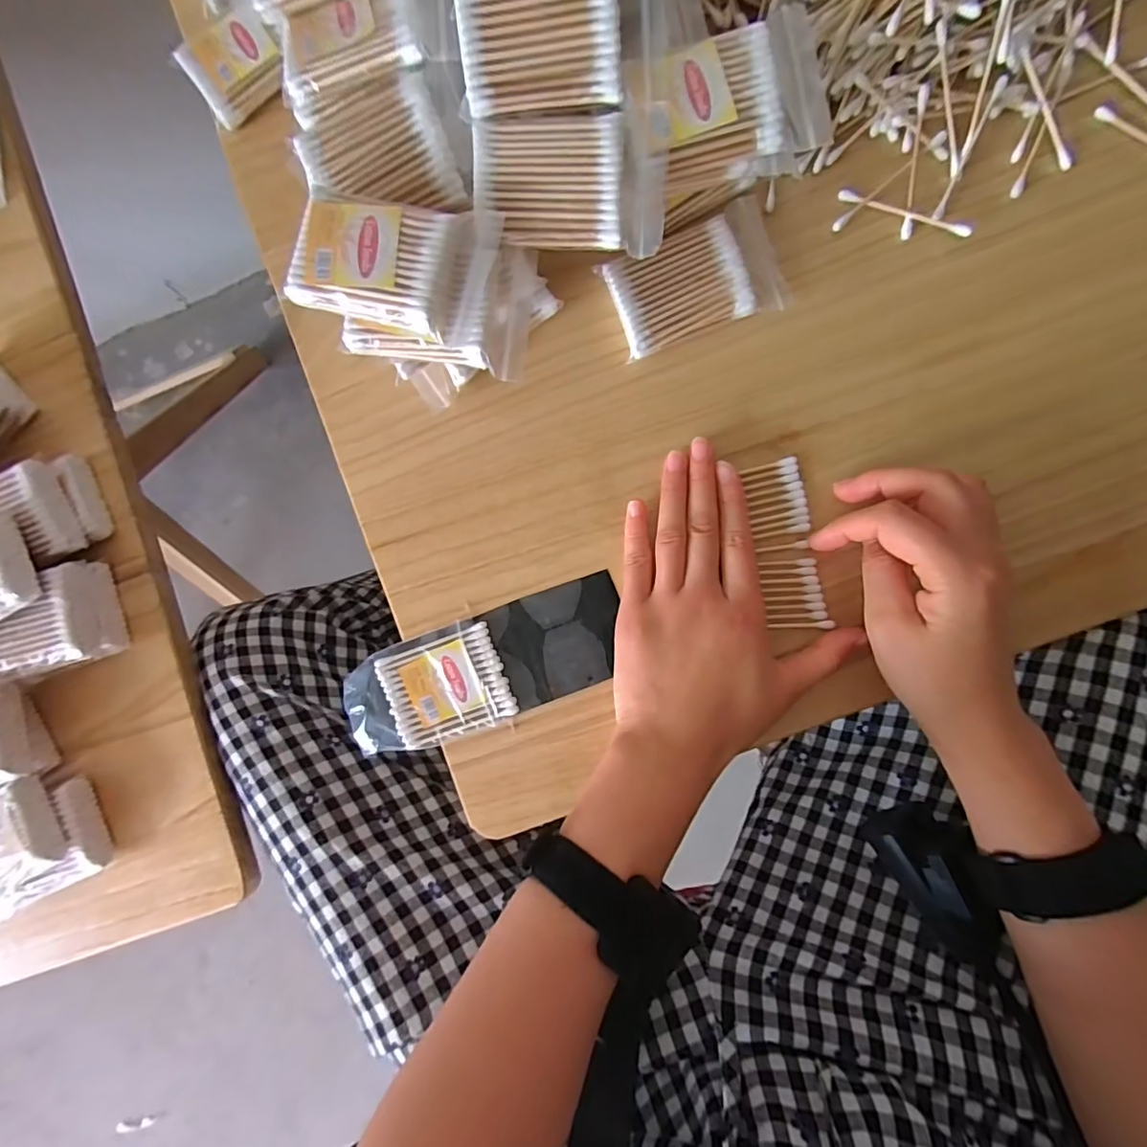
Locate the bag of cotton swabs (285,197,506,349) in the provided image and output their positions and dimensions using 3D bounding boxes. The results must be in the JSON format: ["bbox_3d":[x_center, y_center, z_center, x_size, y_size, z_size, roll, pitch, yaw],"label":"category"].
[{"bbox_3d":[-0.082,-0.148,0.252,0.087,0.020,0.062,15,89,6],"label":"bag of cotton swabs"}]

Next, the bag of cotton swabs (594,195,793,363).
[{"bbox_3d":[0.069,-0.164,0.300,0.096,0.013,0.059,-23,88,4],"label":"bag of cotton swabs"}]

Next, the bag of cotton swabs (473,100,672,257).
[{"bbox_3d":[-0.002,-0.187,0.254,0.090,0.016,0.060,3,88,6],"label":"bag of cotton swabs"}]

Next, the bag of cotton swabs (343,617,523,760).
[{"bbox_3d":[-0.088,0.070,0.316,0.098,0.009,0.062,-21,89,4],"label":"bag of cotton swabs"}]

